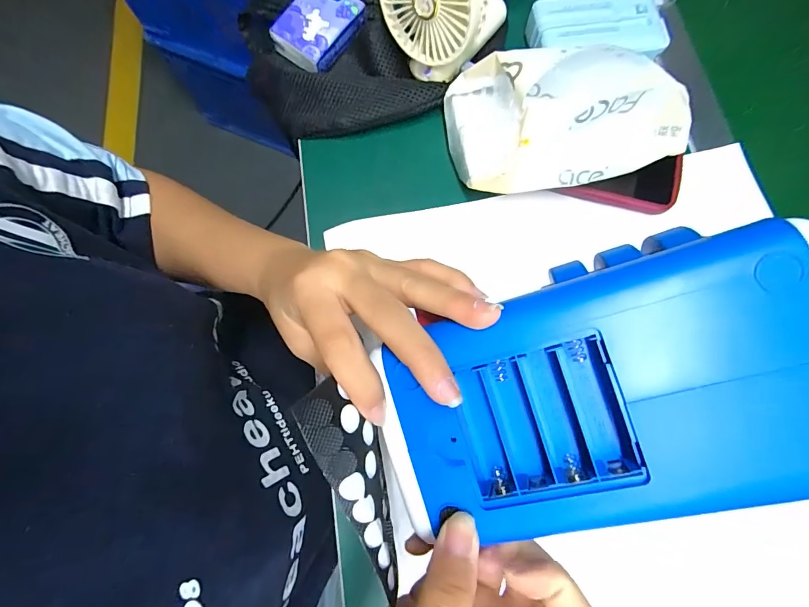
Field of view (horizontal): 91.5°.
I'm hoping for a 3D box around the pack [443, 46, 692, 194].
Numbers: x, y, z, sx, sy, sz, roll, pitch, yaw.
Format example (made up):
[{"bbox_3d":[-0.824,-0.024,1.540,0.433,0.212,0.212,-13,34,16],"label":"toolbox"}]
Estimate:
[{"bbox_3d":[0.125,-0.150,0.314,0.176,0.077,0.109,-5,74,-1],"label":"pack"}]

